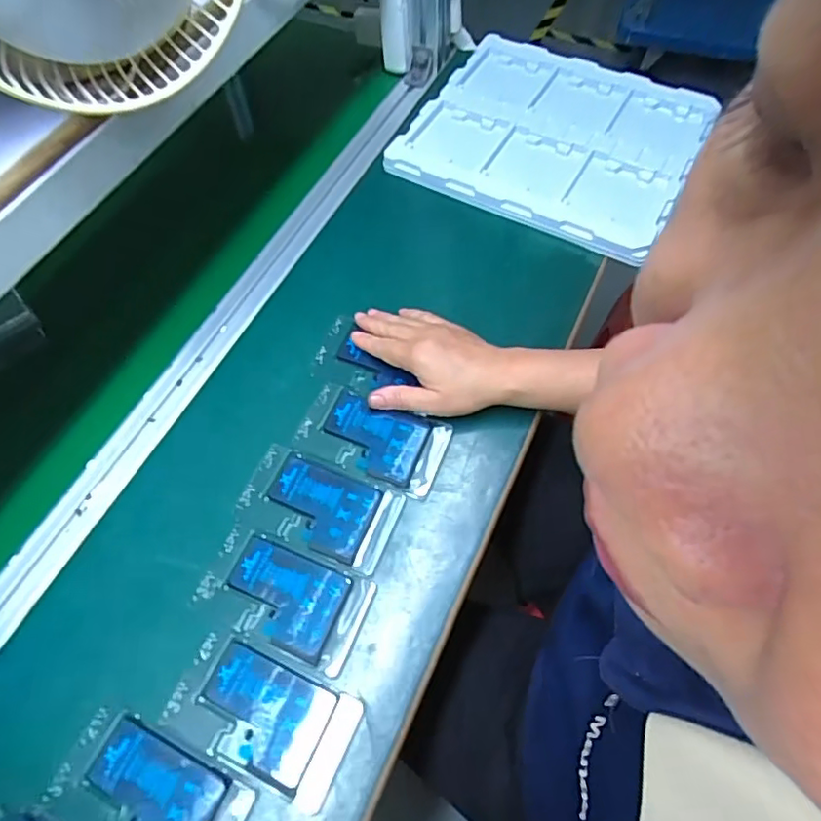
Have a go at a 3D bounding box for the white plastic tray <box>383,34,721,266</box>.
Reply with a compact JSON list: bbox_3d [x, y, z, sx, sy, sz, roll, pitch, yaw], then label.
[{"bbox_3d":[0.169,-0.320,0.667,0.308,0.021,0.254,28,69,15],"label":"white plastic tray"}]

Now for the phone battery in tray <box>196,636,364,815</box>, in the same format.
[{"bbox_3d":[-0.097,0.218,0.401,0.111,0.014,0.071,21,64,13],"label":"phone battery in tray"}]

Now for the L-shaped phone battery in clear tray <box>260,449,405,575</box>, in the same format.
[{"bbox_3d":[-0.069,0.082,0.475,0.112,0.013,0.070,18,63,12],"label":"L-shaped phone battery in clear tray"}]

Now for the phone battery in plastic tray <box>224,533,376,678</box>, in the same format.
[{"bbox_3d":[-0.090,0.146,0.440,0.109,0.012,0.068,21,64,13],"label":"phone battery in plastic tray"}]

